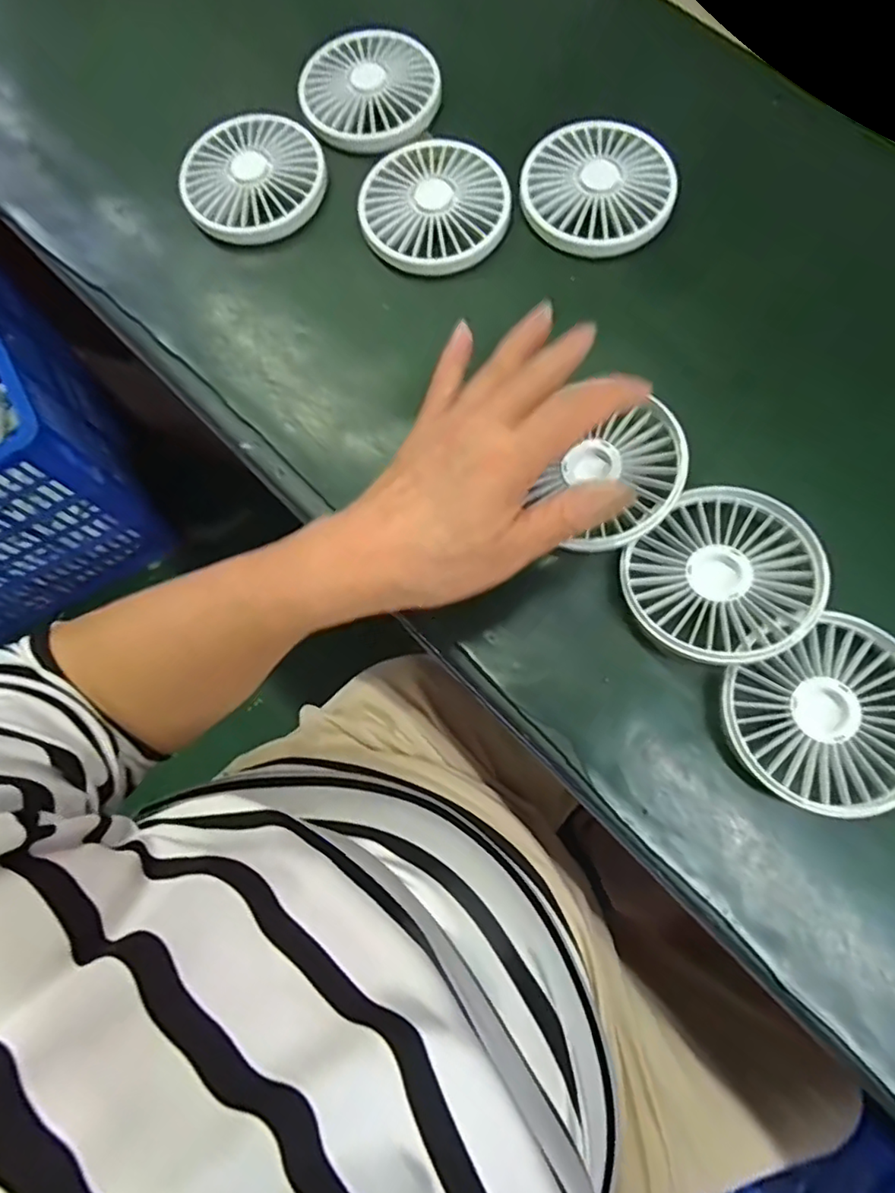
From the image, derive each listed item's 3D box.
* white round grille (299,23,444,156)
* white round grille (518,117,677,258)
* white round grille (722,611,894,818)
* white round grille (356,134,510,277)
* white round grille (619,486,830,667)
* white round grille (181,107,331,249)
[{"bbox_3d":[-0.050,-0.323,0.379,0.086,0.009,0.097,-33,77,-6],"label":"white round grille"},{"bbox_3d":[0.088,-0.243,0.355,0.087,0.015,0.090,-1,75,2],"label":"white round grille"},{"bbox_3d":[0.173,0.056,0.268,0.084,0.022,0.076,-25,76,-4],"label":"white round grille"},{"bbox_3d":[-0.007,-0.234,0.356,0.086,0.014,0.091,-1,75,2],"label":"white round grille"},{"bbox_3d":[0.131,-0.011,0.281,0.088,0.018,0.079,-42,78,-8],"label":"white round grille"},{"bbox_3d":[-0.120,-0.260,0.373,0.087,0.018,0.087,-1,75,2],"label":"white round grille"}]

